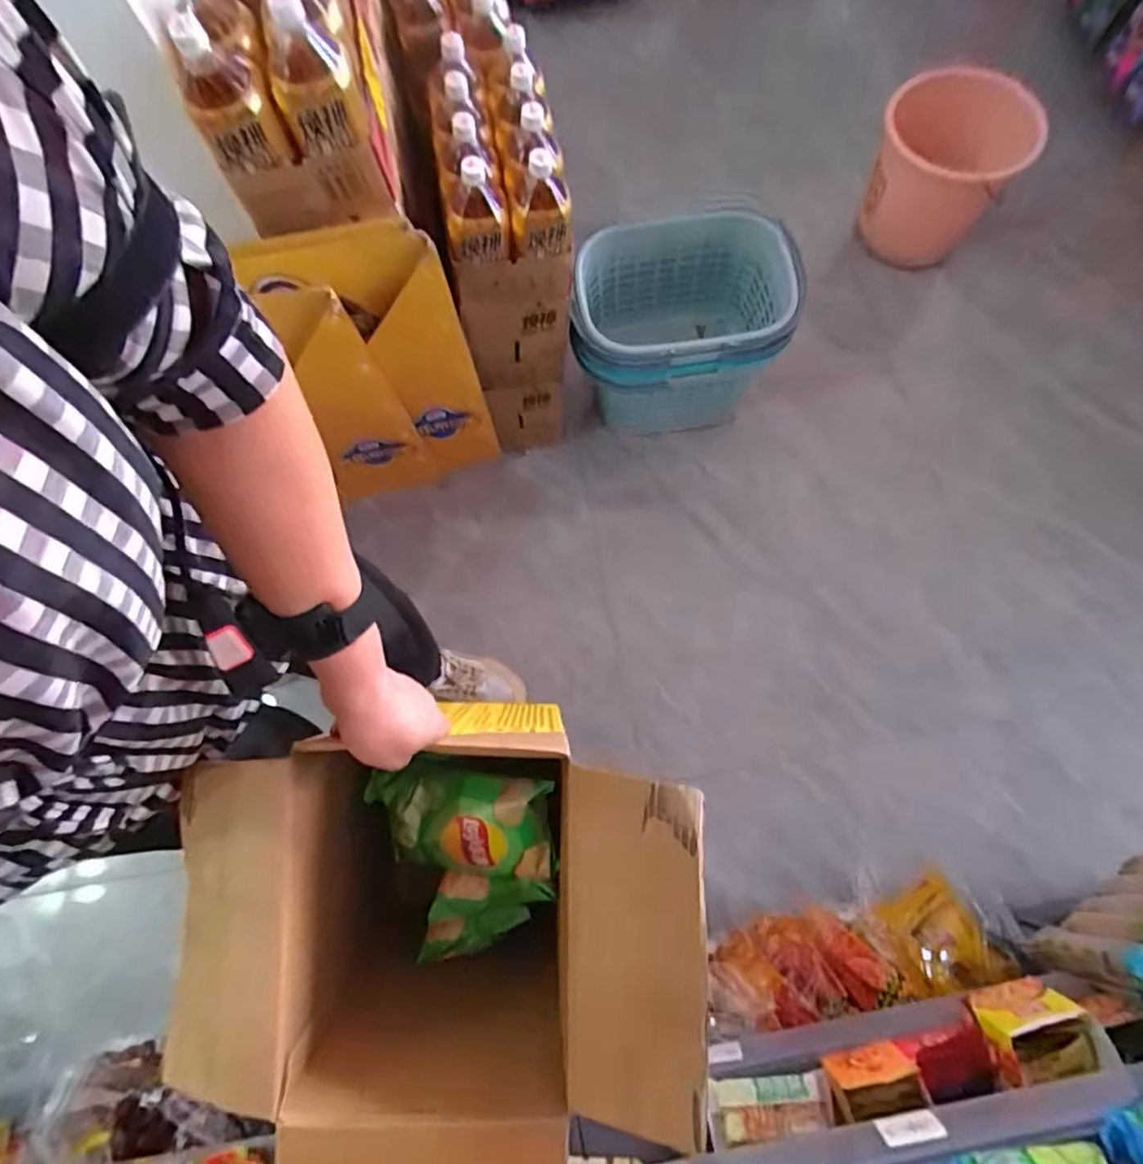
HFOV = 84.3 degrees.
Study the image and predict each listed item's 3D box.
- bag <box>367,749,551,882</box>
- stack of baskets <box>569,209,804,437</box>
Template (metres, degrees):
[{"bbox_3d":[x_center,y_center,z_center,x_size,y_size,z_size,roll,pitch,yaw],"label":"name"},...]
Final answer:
[{"bbox_3d":[-0.116,0.253,0.639,0.199,0.055,0.139,-4,112,2],"label":"bag"},{"bbox_3d":[0.220,-0.498,1.292,0.419,0.342,0.299,-3,72,1],"label":"stack of baskets"}]

